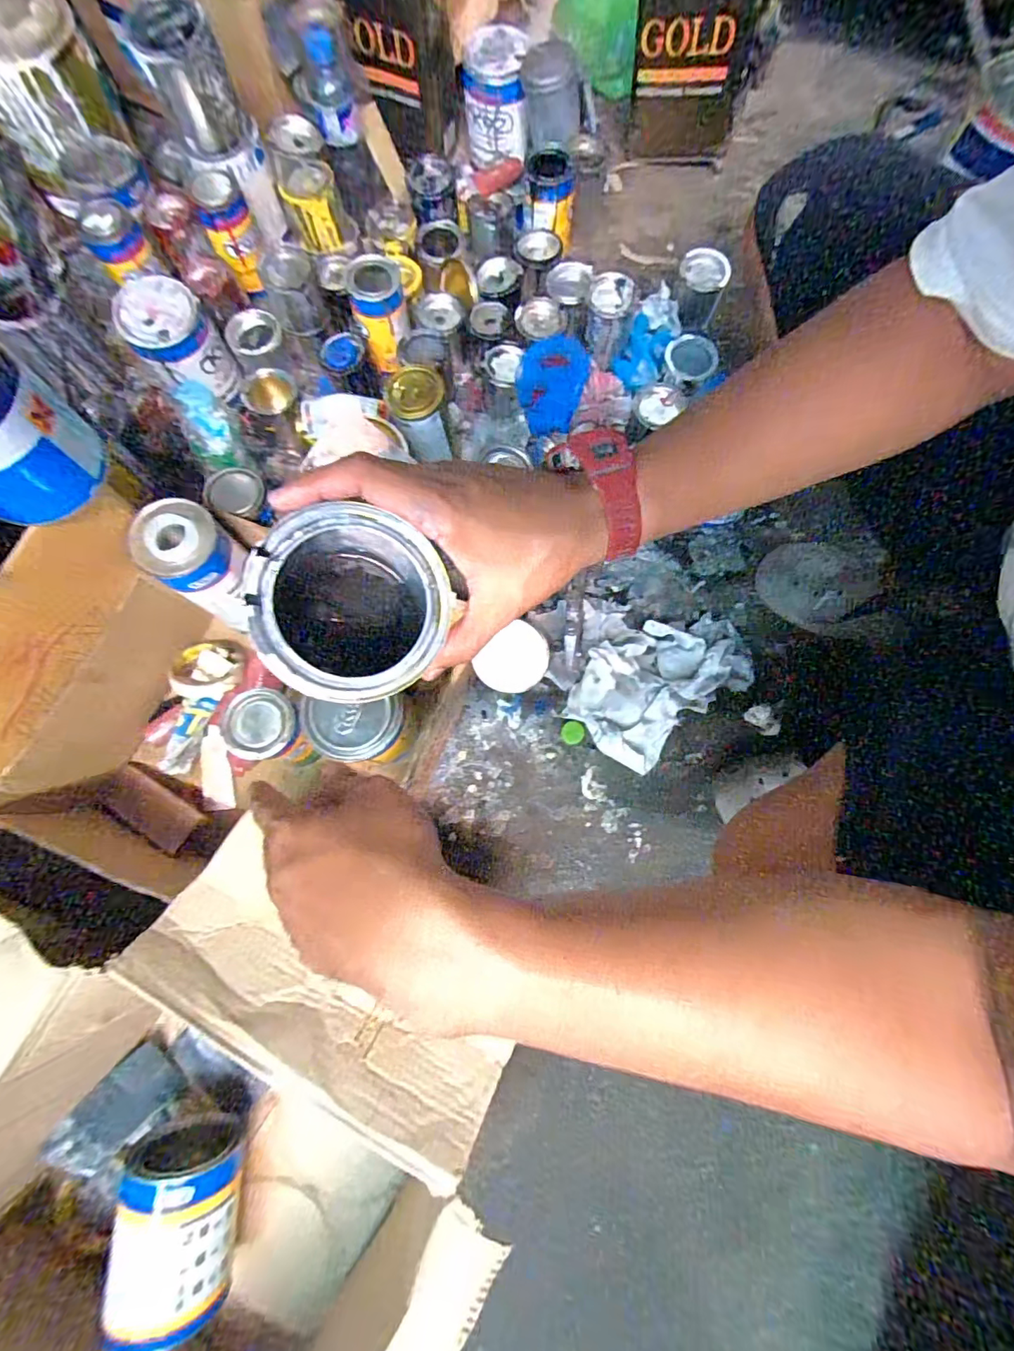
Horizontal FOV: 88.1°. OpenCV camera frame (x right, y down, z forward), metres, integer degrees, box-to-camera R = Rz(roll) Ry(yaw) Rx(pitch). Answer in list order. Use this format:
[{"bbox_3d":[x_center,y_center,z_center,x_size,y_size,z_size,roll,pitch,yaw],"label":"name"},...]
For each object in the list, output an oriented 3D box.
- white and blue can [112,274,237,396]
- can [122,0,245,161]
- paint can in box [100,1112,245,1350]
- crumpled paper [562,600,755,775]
[{"bbox_3d":[-0.438,-0.448,0.701,0.105,0.109,0.104,0,77,0],"label":"white and blue can"},{"bbox_3d":[-0.397,-0.747,0.656,0.086,0.113,0.086,-21,78,-4],"label":"can"},{"bbox_3d":[-0.318,0.534,0.501,0.111,0.120,0.131,-1,77,0],"label":"paint can in box"},{"bbox_3d":[0.189,0.010,0.659,0.212,0.082,0.210,16,78,4],"label":"crumpled paper"}]

